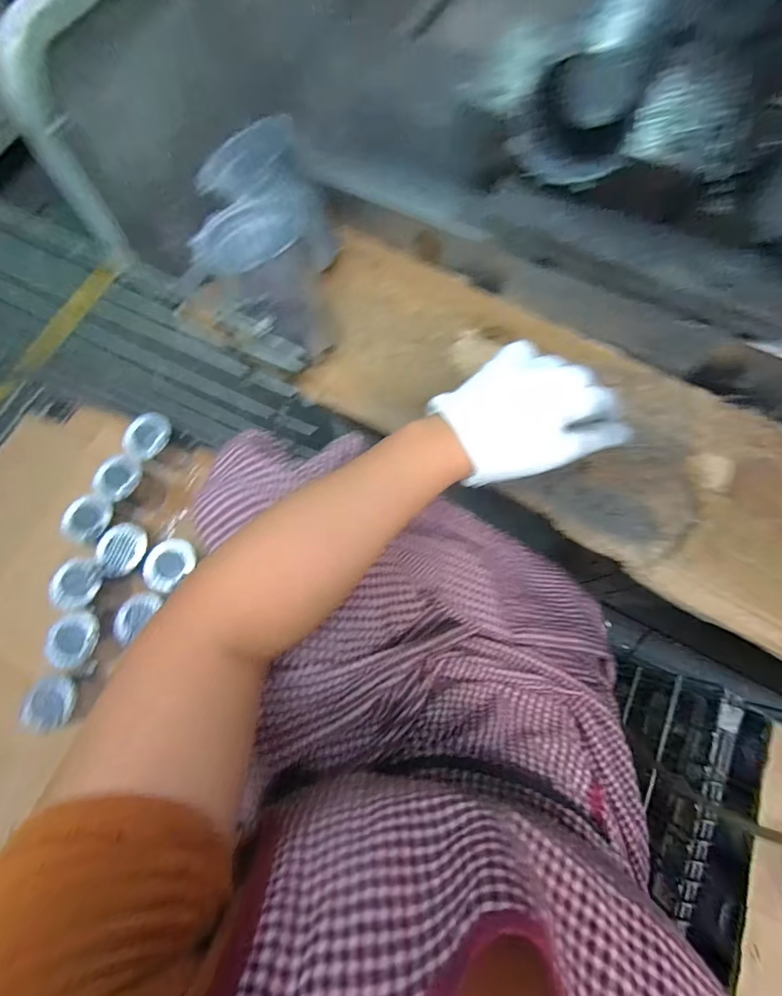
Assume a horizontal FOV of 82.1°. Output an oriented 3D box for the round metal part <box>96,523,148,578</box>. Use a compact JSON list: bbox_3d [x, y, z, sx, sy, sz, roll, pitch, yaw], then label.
[{"bbox_3d":[-0.510,0.097,0.846,0.081,0.024,0.098,16,73,6],"label":"round metal part"}]

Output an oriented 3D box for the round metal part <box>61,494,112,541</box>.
[{"bbox_3d":[-0.581,0.039,0.855,0.082,0.025,0.083,0,72,1],"label":"round metal part"}]

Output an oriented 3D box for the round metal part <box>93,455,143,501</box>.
[{"bbox_3d":[-0.537,-0.040,0.876,0.089,0.036,0.093,0,72,1],"label":"round metal part"}]

